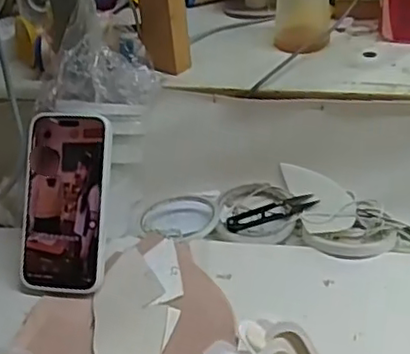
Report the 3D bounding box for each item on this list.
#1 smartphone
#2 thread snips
[{"bbox_3d":[-0.132,0.023,0.605,0.083,0.167,0.012,3,-4,18],"label":"smartphone"},{"bbox_3d":[0.070,0.036,0.681,0.100,0.012,0.027,-14,37,-10],"label":"thread snips"}]

